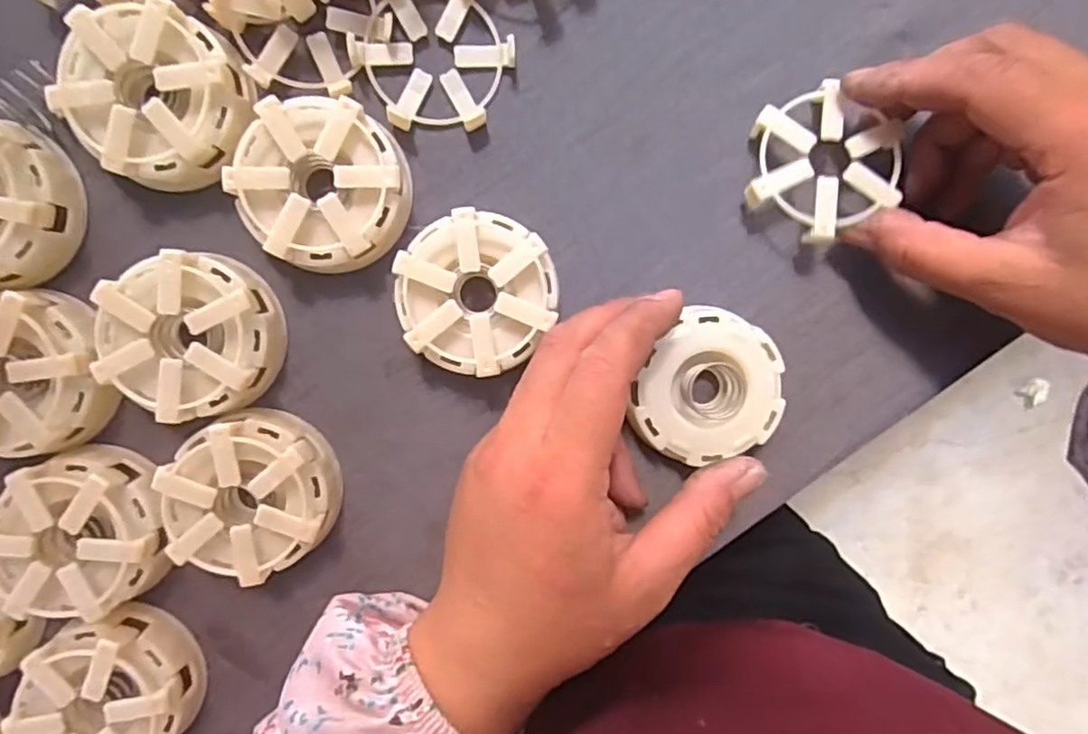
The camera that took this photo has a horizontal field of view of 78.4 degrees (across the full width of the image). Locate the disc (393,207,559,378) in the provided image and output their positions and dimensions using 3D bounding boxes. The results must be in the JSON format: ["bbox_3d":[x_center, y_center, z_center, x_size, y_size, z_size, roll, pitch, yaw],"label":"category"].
[{"bbox_3d":[-0.028,-0.029,0.268,0.061,0.025,0.062,0,99,-2],"label":"disc"}]

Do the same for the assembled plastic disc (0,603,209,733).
[{"bbox_3d":[-0.180,0.137,0.277,0.063,0.030,0.066,0,99,-2],"label":"assembled plastic disc"}]

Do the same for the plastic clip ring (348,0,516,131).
[{"bbox_3d":[-0.044,-0.127,0.267,0.064,0.015,0.056,-1,99,-2],"label":"plastic clip ring"}]

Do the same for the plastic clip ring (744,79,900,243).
[{"bbox_3d":[0.113,-0.082,0.269,0.060,0.010,0.058,0,92,-4],"label":"plastic clip ring"}]

